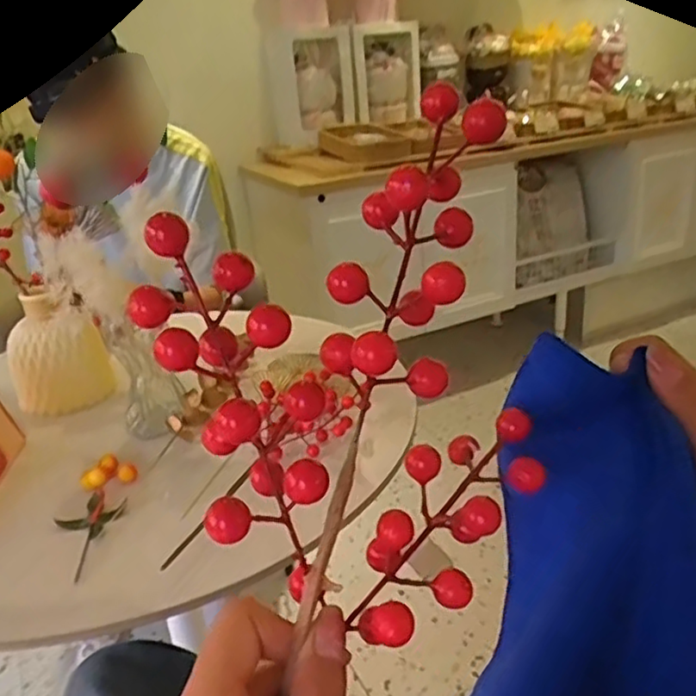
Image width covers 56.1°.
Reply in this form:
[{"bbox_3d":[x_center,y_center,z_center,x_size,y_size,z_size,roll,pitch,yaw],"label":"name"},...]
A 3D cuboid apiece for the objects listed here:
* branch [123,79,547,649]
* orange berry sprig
[{"bbox_3d":[0.005,0.011,0.222,0.126,0.166,0.065,-14,25,-19],"label":"branch"},{"bbox_3d":[-0.236,0.151,0.601,0.059,0.024,0.138,-6,36,-1],"label":"orange berry sprig"}]

